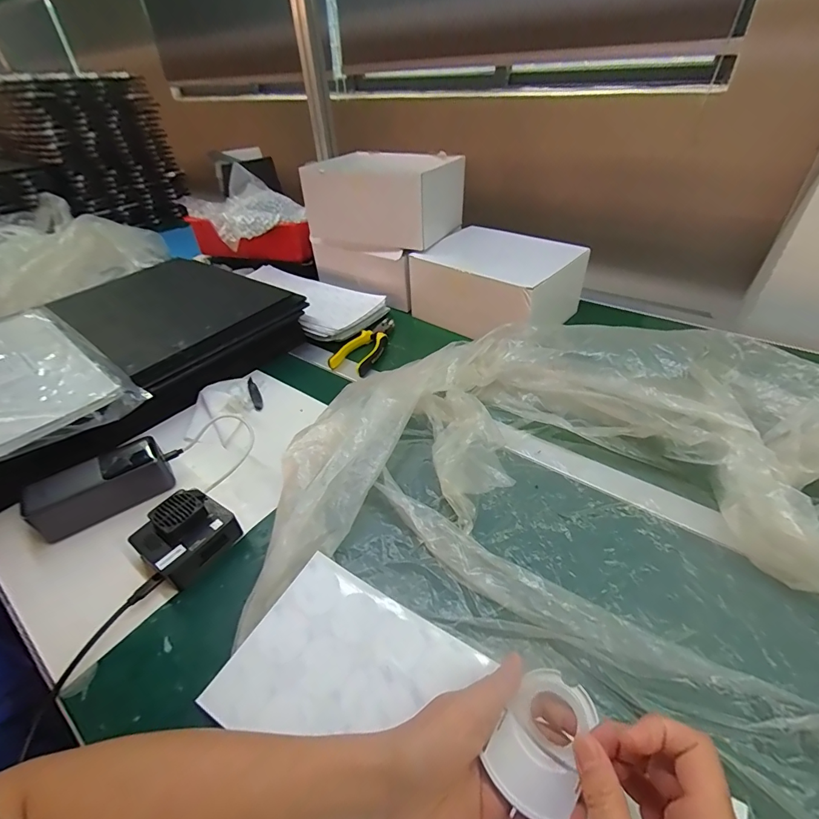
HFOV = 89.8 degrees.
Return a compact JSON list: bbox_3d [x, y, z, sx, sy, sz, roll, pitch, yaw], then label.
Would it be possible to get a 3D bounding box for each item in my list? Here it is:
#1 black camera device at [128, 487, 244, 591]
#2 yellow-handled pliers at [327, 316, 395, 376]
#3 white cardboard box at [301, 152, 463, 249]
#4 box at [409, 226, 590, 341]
[{"bbox_3d":[-0.222,0.125,0.411,0.067,0.050,0.077,25,48,30],"label":"black camera device"},{"bbox_3d":[-0.068,-0.112,0.703,0.062,0.022,0.170,15,43,21],"label":"yellow-handled pliers"},{"bbox_3d":[-0.046,-0.396,0.780,0.247,0.131,0.178,17,44,23],"label":"white cardboard box"},{"bbox_3d":[0.147,-0.224,0.732,0.251,0.131,0.197,28,49,32],"label":"box"}]

